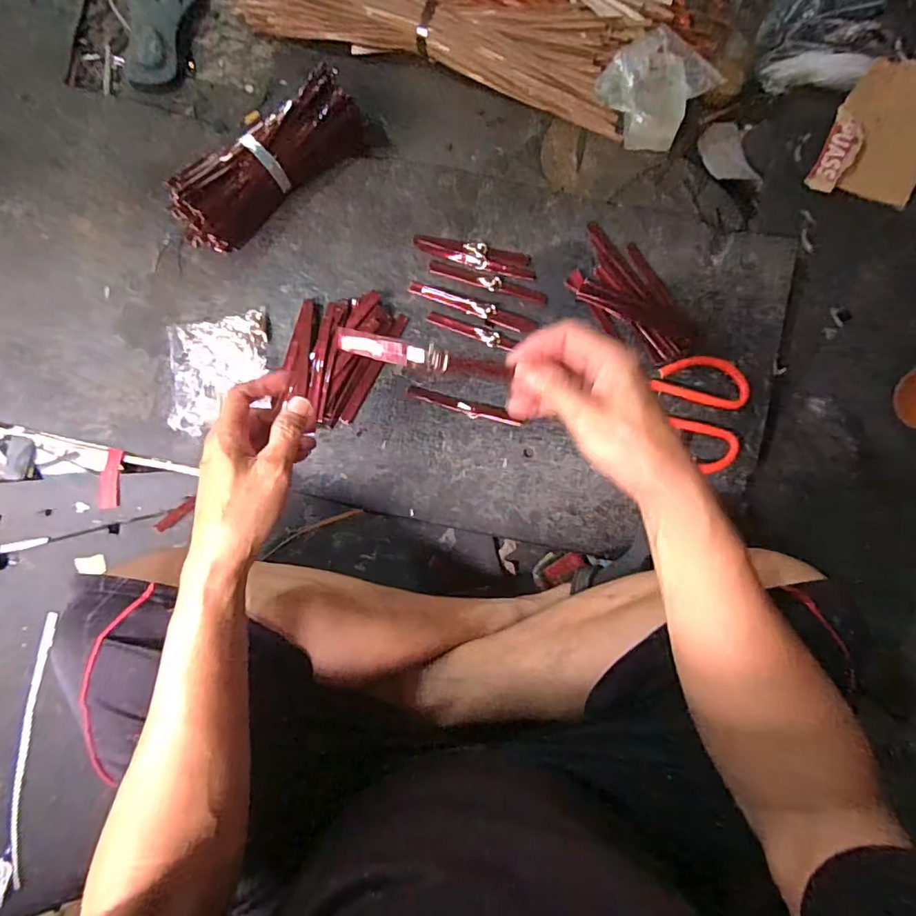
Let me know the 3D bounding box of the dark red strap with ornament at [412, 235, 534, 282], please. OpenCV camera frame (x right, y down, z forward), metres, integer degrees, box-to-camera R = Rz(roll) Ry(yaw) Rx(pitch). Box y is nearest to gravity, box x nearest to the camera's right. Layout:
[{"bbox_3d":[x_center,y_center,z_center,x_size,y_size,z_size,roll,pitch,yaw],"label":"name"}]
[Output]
[{"bbox_3d":[0.020,-0.247,0.630,0.150,0.006,0.030,16,80,0],"label":"dark red strap with ornament"}]

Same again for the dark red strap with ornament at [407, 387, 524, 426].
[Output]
[{"bbox_3d":[0.006,-0.060,0.604,0.135,0.004,0.017,15,80,-1],"label":"dark red strap with ornament"}]

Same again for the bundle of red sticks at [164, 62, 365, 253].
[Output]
[{"bbox_3d":[-0.225,-0.355,0.629,0.259,0.063,0.071,-42,82,-3],"label":"bundle of red sticks"}]

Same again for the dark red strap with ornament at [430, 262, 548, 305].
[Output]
[{"bbox_3d":[0.036,-0.212,0.629,0.146,0.005,0.017,16,80,0],"label":"dark red strap with ornament"}]

